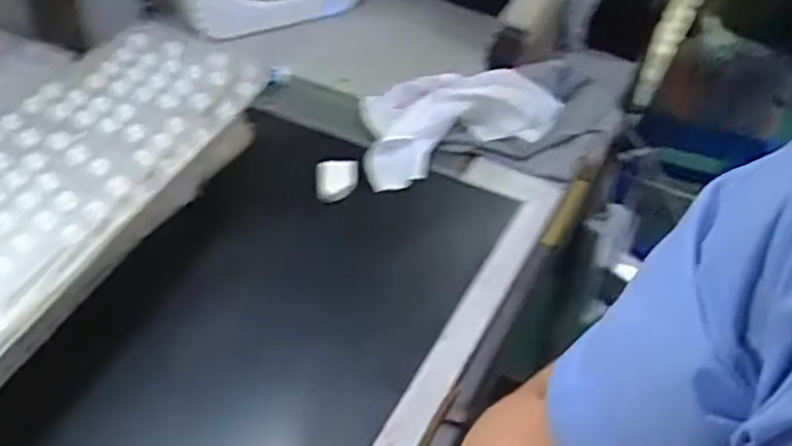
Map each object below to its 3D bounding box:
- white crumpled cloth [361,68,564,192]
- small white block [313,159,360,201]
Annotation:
[{"bbox_3d":[0.062,-0.090,0.685,0.184,0.041,0.128,-3,41,-9],"label":"white crumpled cloth"},{"bbox_3d":[-0.048,-0.034,0.621,0.036,0.011,0.037,-3,64,-6],"label":"small white block"}]

